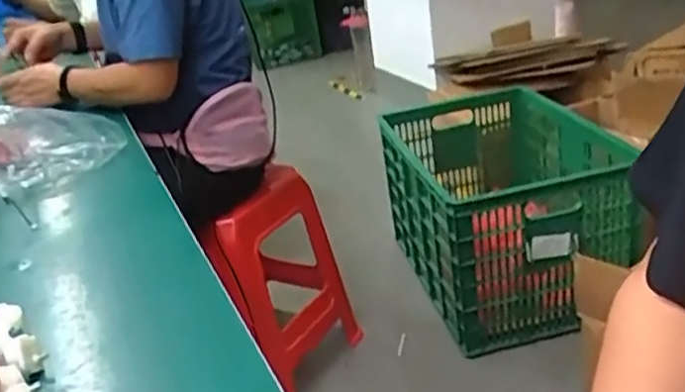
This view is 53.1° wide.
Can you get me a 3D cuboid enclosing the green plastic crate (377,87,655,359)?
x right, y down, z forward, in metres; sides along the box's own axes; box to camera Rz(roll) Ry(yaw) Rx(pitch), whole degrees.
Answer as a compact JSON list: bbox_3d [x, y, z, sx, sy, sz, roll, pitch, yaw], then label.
[{"bbox_3d":[0.447,0.024,1.864,0.523,0.397,0.698,-12,25,-7],"label":"green plastic crate"}]

